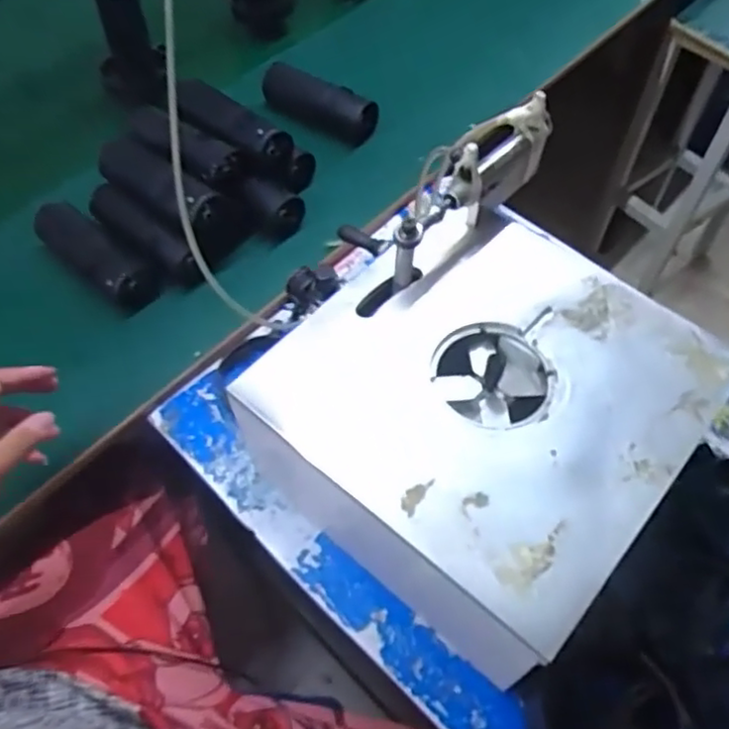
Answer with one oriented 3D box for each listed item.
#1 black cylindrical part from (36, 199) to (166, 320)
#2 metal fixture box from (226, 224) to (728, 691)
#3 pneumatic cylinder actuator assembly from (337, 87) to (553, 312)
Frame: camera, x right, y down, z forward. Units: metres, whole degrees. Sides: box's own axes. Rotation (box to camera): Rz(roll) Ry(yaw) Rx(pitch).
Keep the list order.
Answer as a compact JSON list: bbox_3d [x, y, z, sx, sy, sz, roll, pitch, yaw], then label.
[{"bbox_3d":[-0.311,-0.127,0.752,0.170,0.050,0.056,33,65,21],"label":"black cylindrical part"},{"bbox_3d":[0.101,0.046,0.581,0.299,0.156,0.296,36,66,23],"label":"metal fixture box"},{"bbox_3d":[0.070,-0.148,0.566,0.050,0.090,0.241,39,67,24],"label":"pneumatic cylinder actuator assembly"}]

